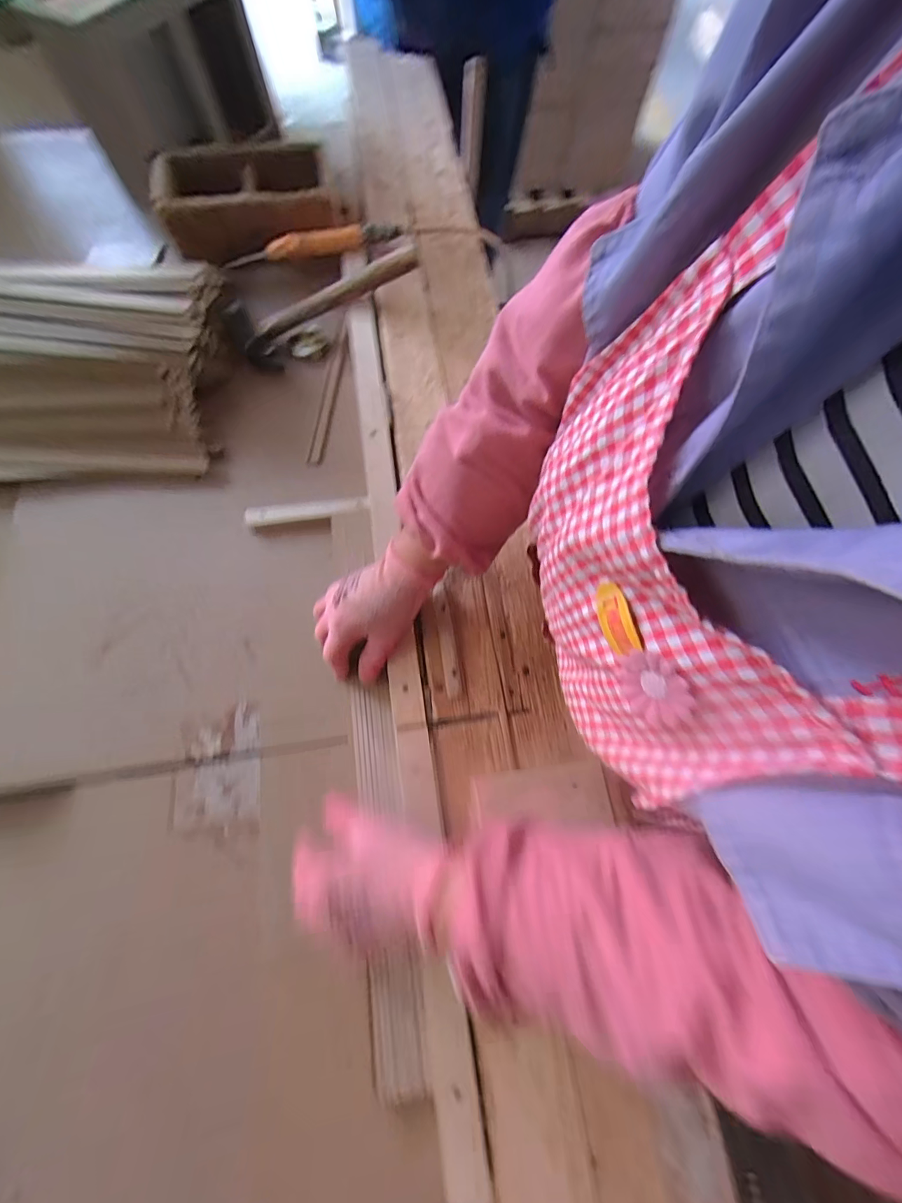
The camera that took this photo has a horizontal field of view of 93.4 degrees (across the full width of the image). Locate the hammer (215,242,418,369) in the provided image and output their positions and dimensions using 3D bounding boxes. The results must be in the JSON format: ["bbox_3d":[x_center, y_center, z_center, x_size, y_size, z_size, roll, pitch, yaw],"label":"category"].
[{"bbox_3d":[-0.175,-0.403,0.581,0.282,0.038,0.117,-20,73,7],"label":"hammer"}]

